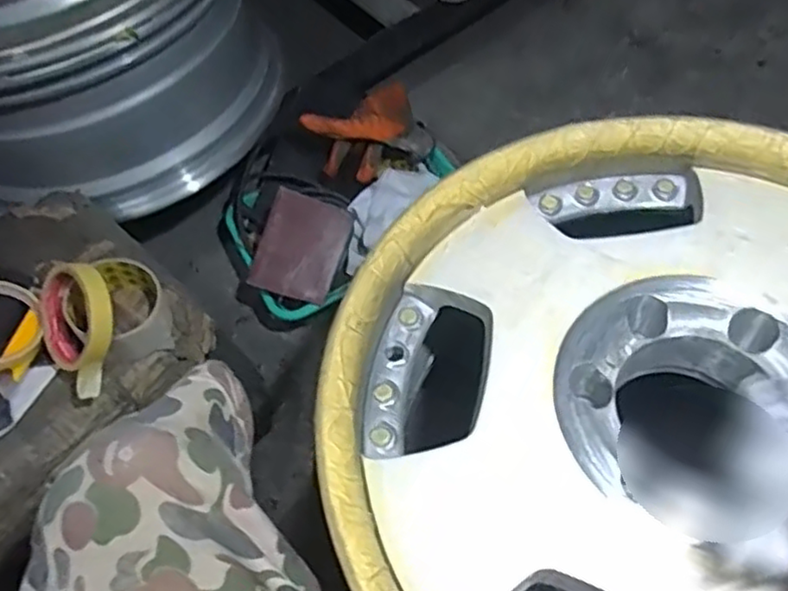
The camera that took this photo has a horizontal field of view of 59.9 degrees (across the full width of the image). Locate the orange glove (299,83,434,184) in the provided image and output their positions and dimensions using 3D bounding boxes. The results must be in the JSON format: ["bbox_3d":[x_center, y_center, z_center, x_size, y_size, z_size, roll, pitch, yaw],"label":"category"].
[{"bbox_3d":[-0.028,-0.217,0.911,0.166,0.096,0.088,-30,62,-13],"label":"orange glove"}]

